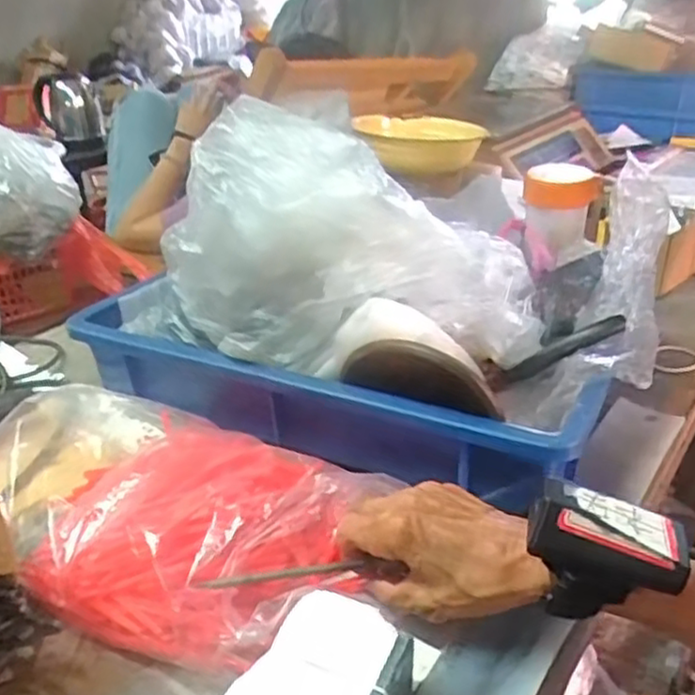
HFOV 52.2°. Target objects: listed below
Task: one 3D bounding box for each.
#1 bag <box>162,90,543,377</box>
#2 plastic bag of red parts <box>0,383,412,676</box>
[{"bbox_3d":[-0.005,-0.070,0.494,0.221,0.155,0.124,17,33,31],"label":"bag"},{"bbox_3d":[-0.115,0.099,0.448,0.256,0.063,0.145,17,34,32],"label":"plastic bag of red parts"}]

